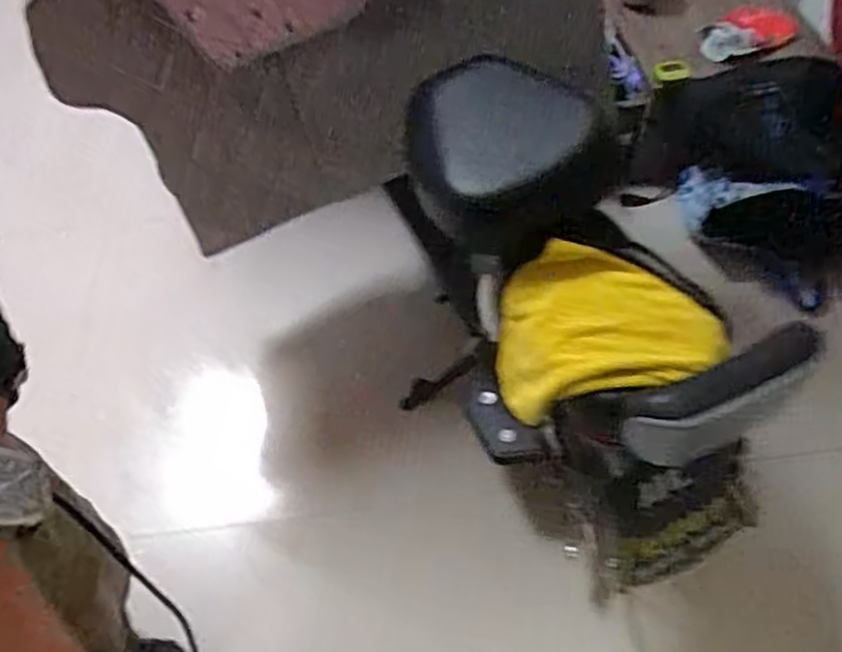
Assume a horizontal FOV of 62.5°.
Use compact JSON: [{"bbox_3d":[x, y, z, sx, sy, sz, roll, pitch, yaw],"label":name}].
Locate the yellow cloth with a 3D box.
[{"bbox_3d":[0.203,0.037,0.818,0.240,0.184,0.154,19,56,14],"label":"yellow cloth"}]

